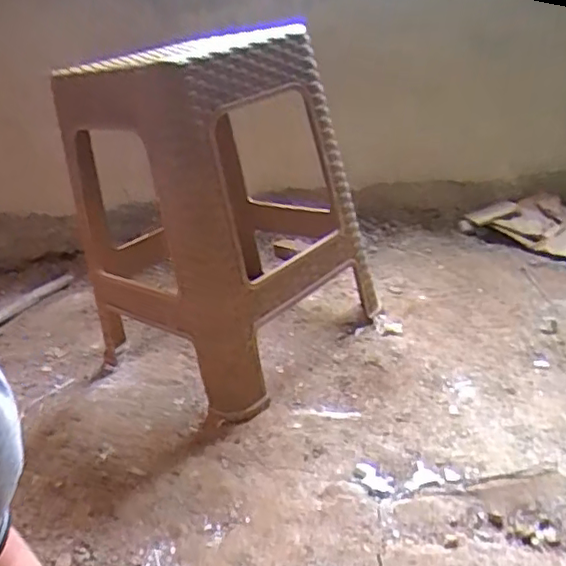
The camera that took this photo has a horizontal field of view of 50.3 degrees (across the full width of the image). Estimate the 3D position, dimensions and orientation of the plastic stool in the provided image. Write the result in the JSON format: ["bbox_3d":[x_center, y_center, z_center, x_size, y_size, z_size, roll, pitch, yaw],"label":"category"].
[{"bbox_3d":[-0.084,-0.111,0.940,0.306,0.474,0.358,16,33,41],"label":"plastic stool"}]

